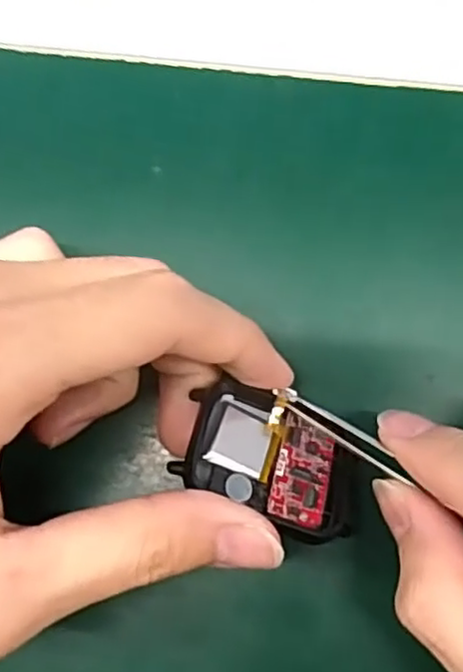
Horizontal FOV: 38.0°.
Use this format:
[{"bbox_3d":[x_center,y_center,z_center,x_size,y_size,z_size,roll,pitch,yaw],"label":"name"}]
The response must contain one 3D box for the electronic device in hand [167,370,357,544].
[{"bbox_3d":[0.011,0.034,0.179,0.046,0.012,0.033,30,53,0],"label":"electronic device in hand"}]

